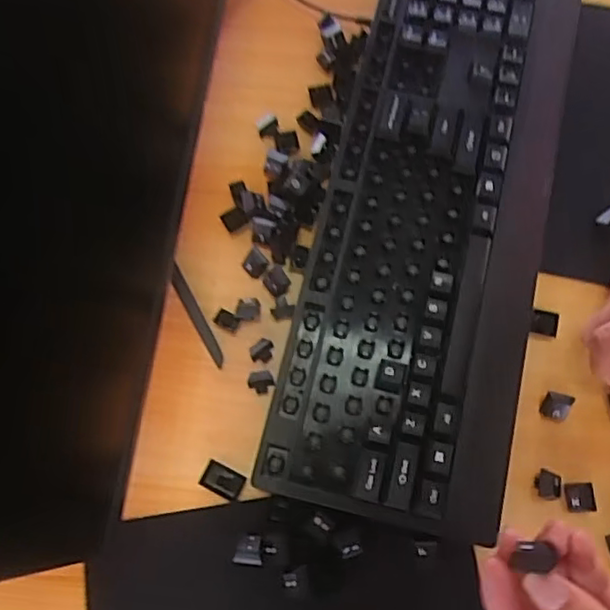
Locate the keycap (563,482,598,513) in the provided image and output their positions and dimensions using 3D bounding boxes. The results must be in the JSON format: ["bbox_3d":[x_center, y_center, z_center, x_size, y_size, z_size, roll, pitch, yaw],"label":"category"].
[{"bbox_3d":[0.172,0.120,0.394,0.017,0.005,0.018,-4,73,0],"label":"keycap"}]

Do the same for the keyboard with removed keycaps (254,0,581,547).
[{"bbox_3d":[0.094,-0.073,0.445,0.157,0.024,0.427,15,74,6],"label":"keyboard with removed keycaps"}]

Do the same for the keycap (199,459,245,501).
[{"bbox_3d":[-0.053,0.113,0.405,0.028,0.004,0.017,26,76,9],"label":"keycap"}]

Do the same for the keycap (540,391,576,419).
[{"bbox_3d":[0.164,0.066,0.411,0.015,0.016,0.015,23,75,8],"label":"keycap"}]

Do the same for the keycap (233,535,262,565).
[{"bbox_3d":[-0.034,0.149,0.386,0.017,0.012,0.016,8,74,4],"label":"keycap"}]

